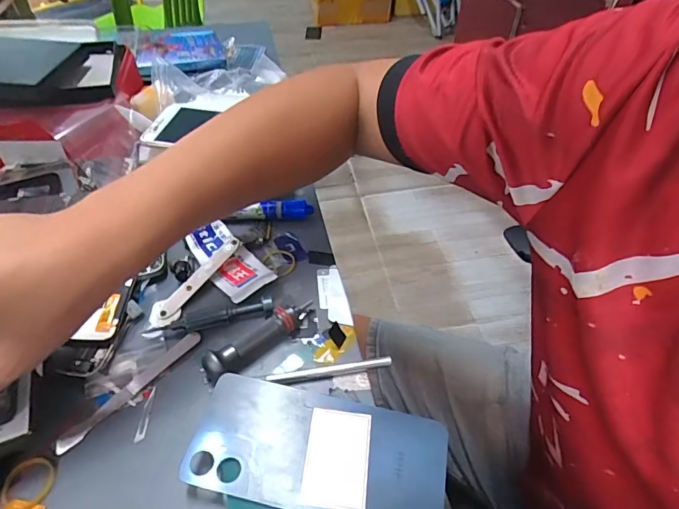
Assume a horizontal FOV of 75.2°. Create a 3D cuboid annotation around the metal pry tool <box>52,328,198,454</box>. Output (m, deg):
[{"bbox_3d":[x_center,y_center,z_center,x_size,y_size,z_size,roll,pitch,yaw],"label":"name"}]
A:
[{"bbox_3d":[-0.155,0.100,0.332,0.012,0.008,0.118,32,59,28],"label":"metal pry tool"}]

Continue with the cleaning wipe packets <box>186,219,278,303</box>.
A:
[{"bbox_3d":[-0.104,0.005,0.408,0.091,0.017,0.045,35,61,30],"label":"cleaning wipe packets"}]

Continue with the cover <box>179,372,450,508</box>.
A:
[{"bbox_3d":[-0.014,0.128,0.289,0.163,0.005,0.075,10,51,7],"label":"cover"}]

